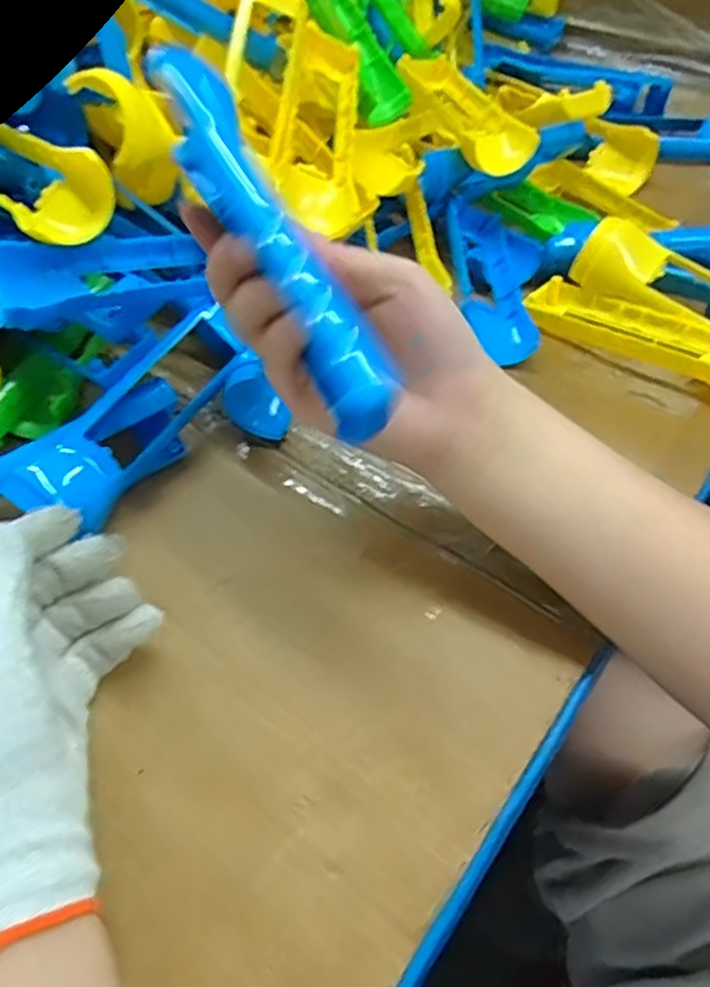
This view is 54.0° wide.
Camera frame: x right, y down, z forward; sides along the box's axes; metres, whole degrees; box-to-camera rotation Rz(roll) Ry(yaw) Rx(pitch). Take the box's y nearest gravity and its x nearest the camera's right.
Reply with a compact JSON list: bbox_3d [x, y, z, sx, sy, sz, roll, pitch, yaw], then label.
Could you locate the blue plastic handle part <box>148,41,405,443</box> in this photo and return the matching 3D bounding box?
[{"bbox_3d":[-0.031,-0.096,0.257,0.027,0.015,0.157,-31,88,-16],"label":"blue plastic handle part"}]

